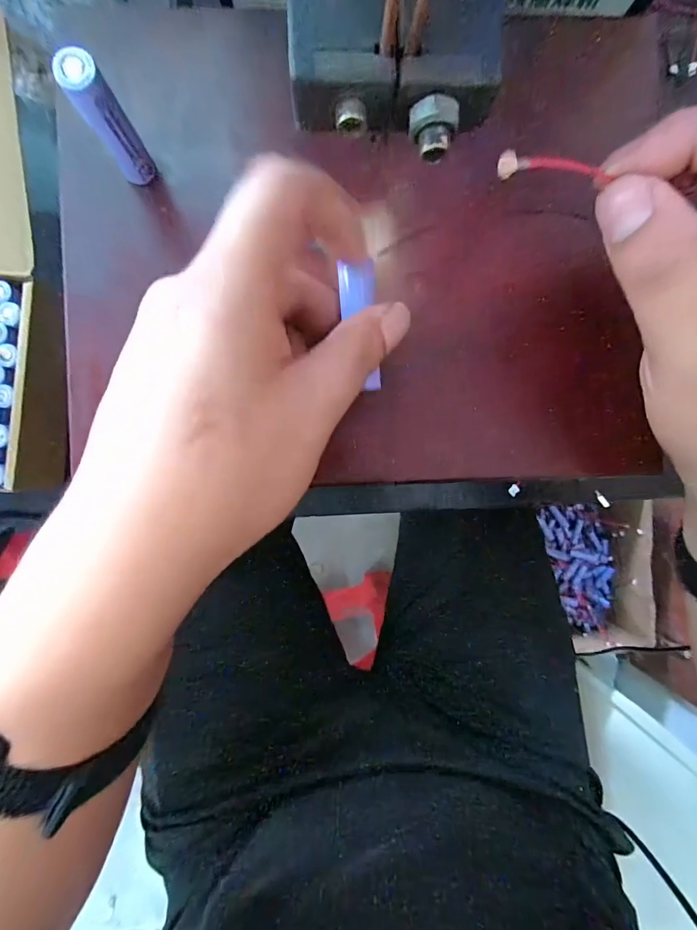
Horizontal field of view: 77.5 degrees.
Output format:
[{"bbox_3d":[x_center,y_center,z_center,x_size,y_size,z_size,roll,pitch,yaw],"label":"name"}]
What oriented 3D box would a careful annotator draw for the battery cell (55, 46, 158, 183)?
[{"bbox_3d":[-0.091,-0.130,0.167,0.016,0.048,0.018,-29,93,-2],"label":"battery cell"}]

